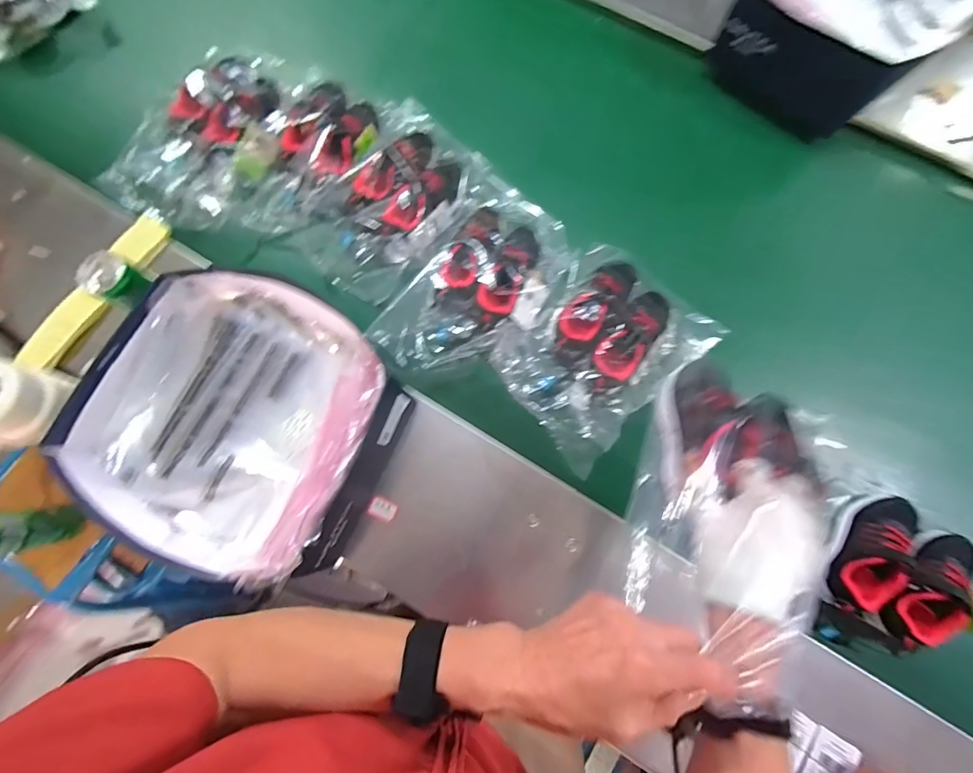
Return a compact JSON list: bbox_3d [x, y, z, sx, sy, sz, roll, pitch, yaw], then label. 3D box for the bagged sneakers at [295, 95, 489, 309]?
[{"bbox_3d":[-0.140,-0.302,0.694,0.192,0.093,0.322,28,77,6],"label":"bagged sneakers"}]

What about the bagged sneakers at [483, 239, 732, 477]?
[{"bbox_3d":[0.159,-0.064,0.616,0.308,0.107,0.215,-42,80,-11],"label":"bagged sneakers"}]

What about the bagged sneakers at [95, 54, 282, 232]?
[{"bbox_3d":[-0.445,-0.391,0.700,0.194,0.094,0.287,30,77,6],"label":"bagged sneakers"}]

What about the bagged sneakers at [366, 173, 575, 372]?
[{"bbox_3d":[0.000,-0.154,0.662,0.206,0.078,0.337,30,77,6],"label":"bagged sneakers"}]

